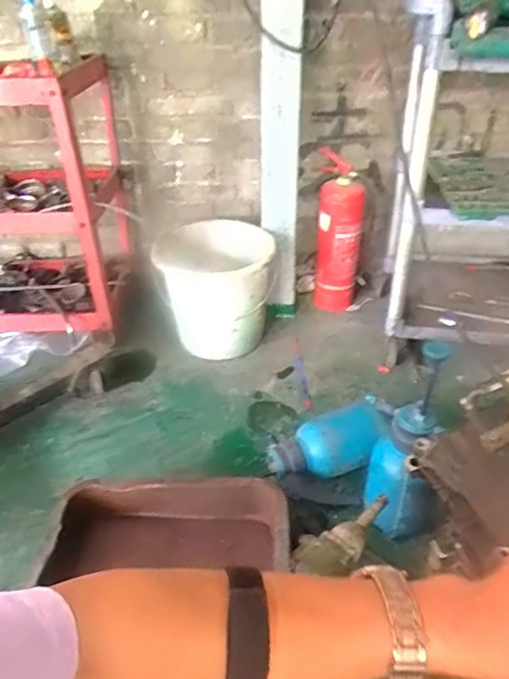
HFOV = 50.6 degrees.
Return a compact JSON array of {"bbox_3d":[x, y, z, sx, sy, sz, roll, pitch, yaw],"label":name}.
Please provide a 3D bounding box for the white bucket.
[{"bbox_3d":[-0.103,-0.134,1.596,0.320,0.320,0.326,-1,34,0],"label":"white bucket"}]

